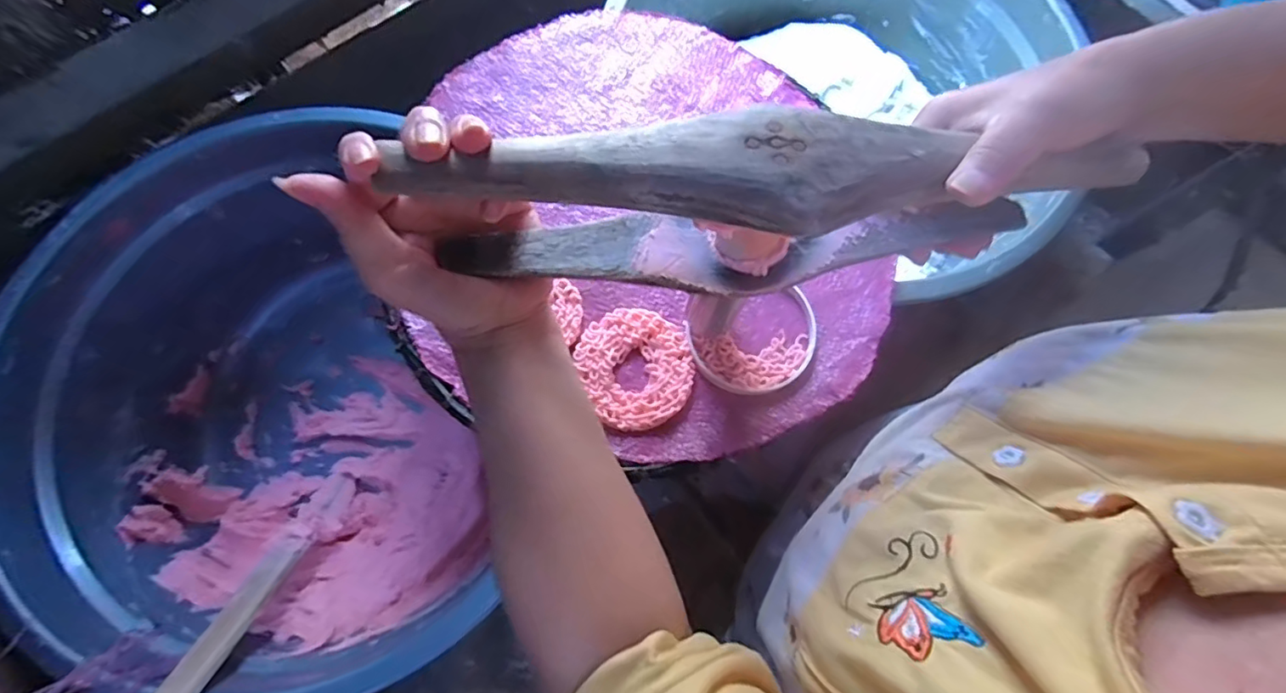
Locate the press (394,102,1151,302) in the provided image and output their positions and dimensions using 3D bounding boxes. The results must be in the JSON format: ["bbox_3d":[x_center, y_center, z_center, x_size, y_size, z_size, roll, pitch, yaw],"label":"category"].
[{"bbox_3d":[0.051,-0.063,0.260,0.302,0.071,0.053,-2,73,-1],"label":"press"}]

